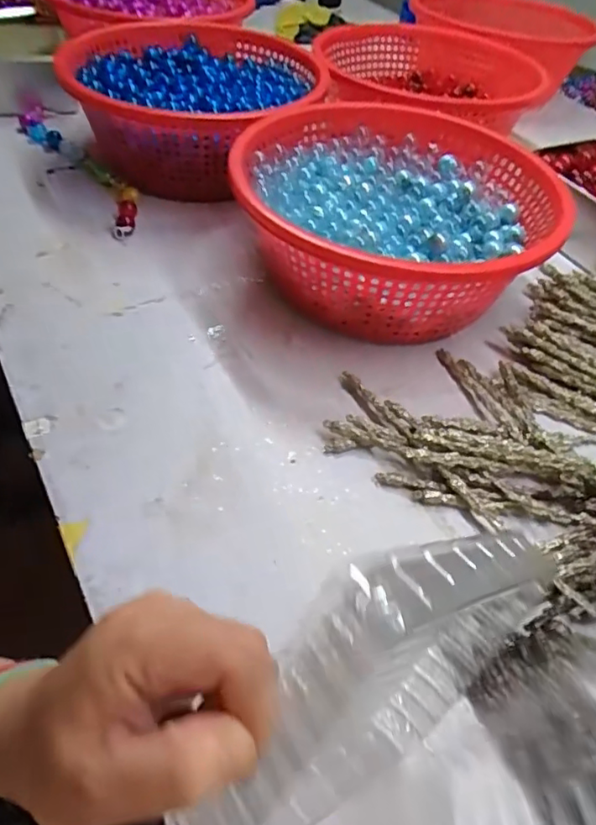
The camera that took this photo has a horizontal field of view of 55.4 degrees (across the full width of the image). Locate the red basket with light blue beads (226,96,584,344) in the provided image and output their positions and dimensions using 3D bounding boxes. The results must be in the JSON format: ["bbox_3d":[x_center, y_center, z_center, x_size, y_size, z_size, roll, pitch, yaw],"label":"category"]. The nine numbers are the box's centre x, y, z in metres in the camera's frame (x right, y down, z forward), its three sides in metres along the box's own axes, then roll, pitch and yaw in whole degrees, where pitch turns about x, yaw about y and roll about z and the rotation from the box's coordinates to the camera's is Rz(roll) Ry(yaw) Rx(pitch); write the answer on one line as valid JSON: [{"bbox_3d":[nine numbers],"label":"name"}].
[{"bbox_3d":[0.108,-0.215,0.668,0.352,0.175,0.346,-7,49,-12],"label":"red basket with light blue beads"}]

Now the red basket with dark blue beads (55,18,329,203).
[{"bbox_3d":[-0.153,-0.453,0.843,0.356,0.154,0.407,-6,49,-11],"label":"red basket with dark blue beads"}]

